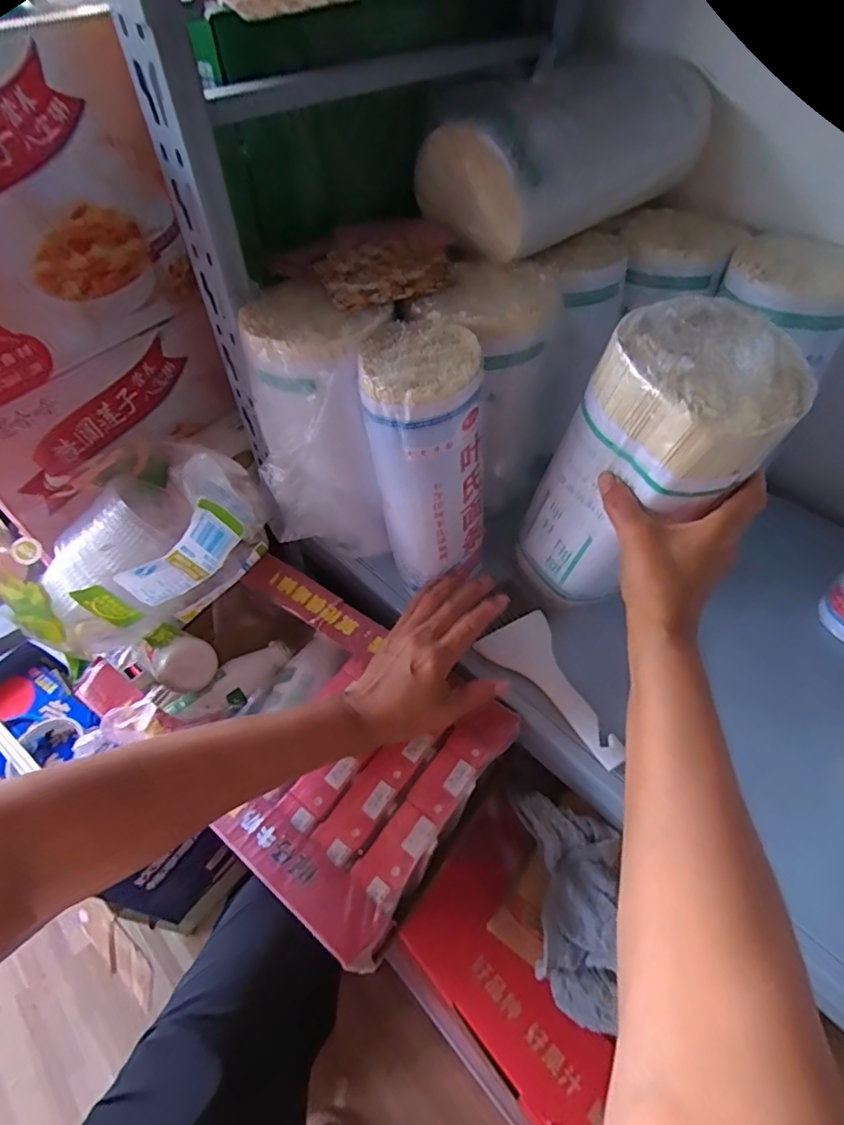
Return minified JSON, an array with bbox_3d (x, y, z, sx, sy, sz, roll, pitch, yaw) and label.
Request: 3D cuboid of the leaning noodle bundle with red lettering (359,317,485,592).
[{"bbox_3d":[0.009,-0.068,0.436,0.077,0.209,0.090,31,56,32],"label":"leaning noodle bundle with red lettering"}]

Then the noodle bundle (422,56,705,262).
[{"bbox_3d":[0.124,-0.351,0.467,0.236,0.089,0.116,-27,55,-19],"label":"noodle bundle"}]

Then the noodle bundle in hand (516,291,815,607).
[{"bbox_3d":[0.148,-0.060,0.413,0.104,0.244,0.107,16,51,-4],"label":"noodle bundle in hand"}]

